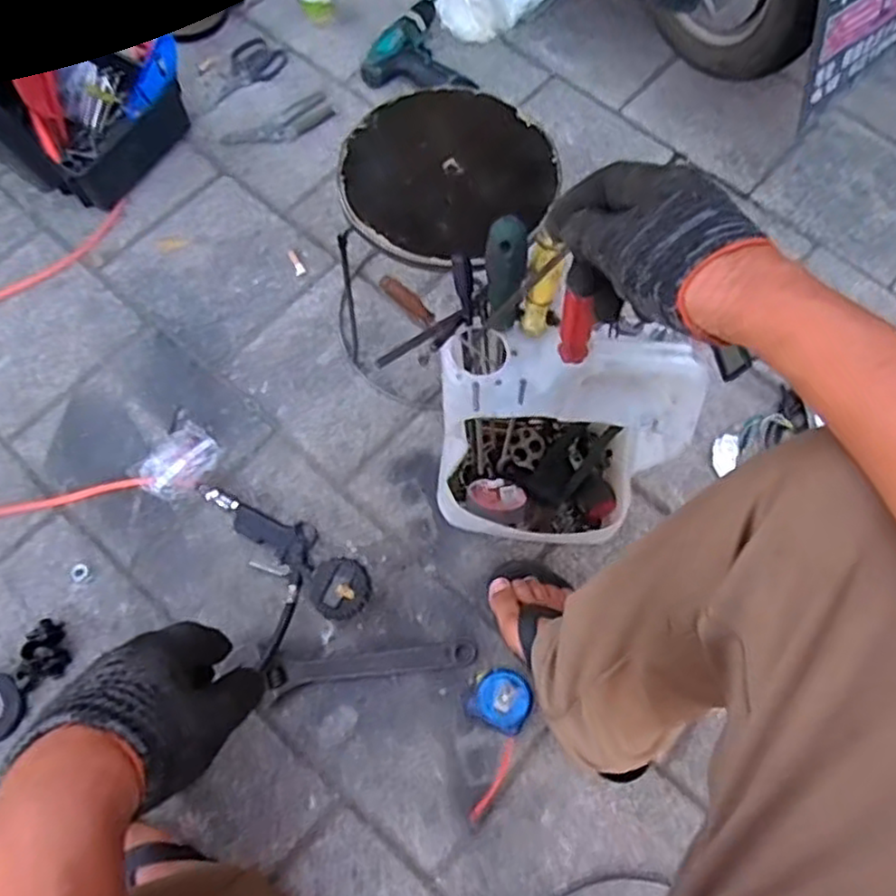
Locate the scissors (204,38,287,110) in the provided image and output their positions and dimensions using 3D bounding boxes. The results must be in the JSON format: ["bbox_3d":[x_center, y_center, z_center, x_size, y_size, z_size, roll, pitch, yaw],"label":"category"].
[{"bbox_3d":[-0.346,-0.617,1.172,0.083,0.011,0.159,39,73,14],"label":"scissors"}]

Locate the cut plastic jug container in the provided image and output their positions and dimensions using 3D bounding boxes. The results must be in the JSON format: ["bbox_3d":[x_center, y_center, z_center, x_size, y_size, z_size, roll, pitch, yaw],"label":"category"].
[{"bbox_3d":[0.111,-0.004,0.758,0.222,0.337,0.133,-2,69,-1],"label":"cut plastic jug container"}]

